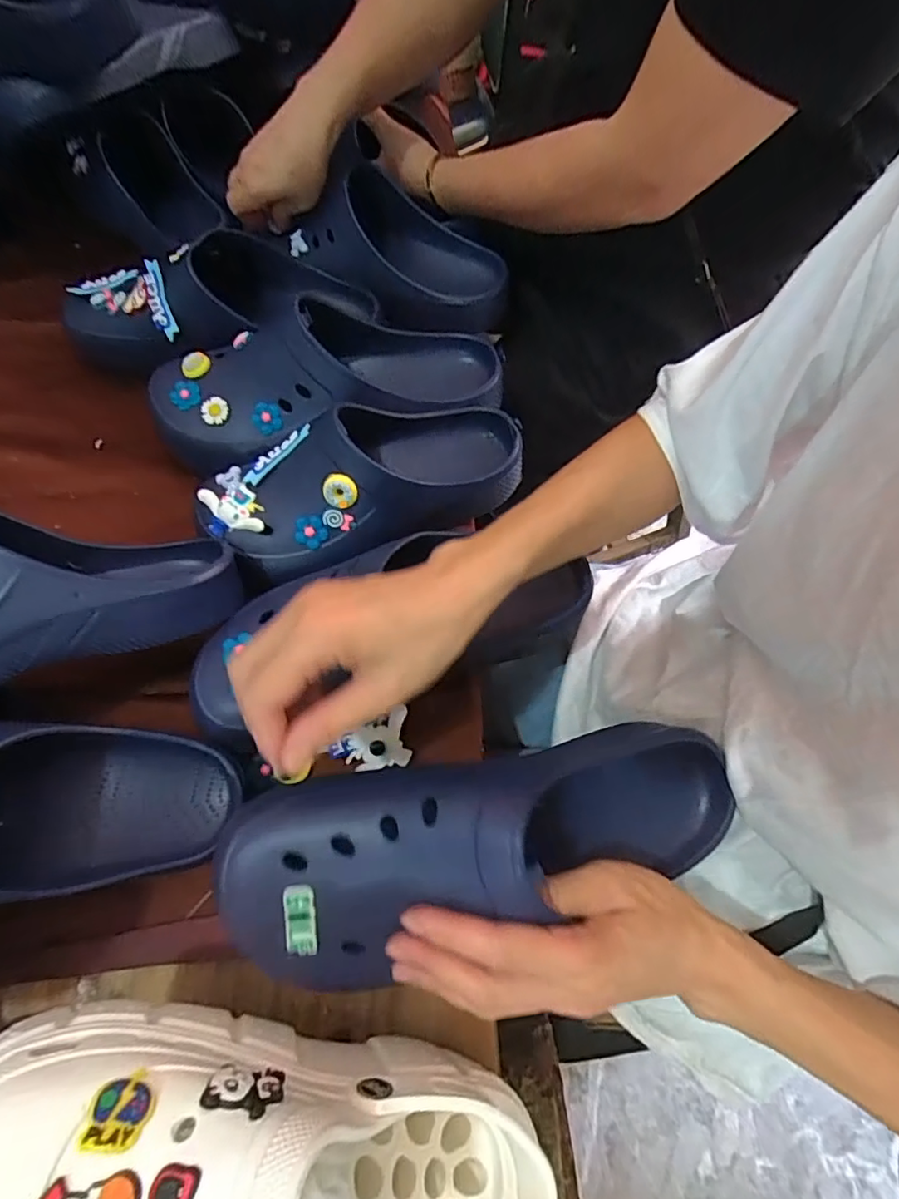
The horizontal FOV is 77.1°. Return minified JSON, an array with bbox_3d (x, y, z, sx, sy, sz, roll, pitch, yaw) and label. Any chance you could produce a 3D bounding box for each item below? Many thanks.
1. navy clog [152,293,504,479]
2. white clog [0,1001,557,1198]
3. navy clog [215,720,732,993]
[{"bbox_3d":[-0.103,-0.188,0.463,0.282,0.089,0.098,-13,65,-4],"label":"navy clog"},{"bbox_3d":[-0.074,0.232,0.219,0.229,0.110,0.085,22,64,-21],"label":"white clog"},{"bbox_3d":[0.027,0.121,0.295,0.277,0.083,0.093,-5,64,-19],"label":"navy clog"}]

